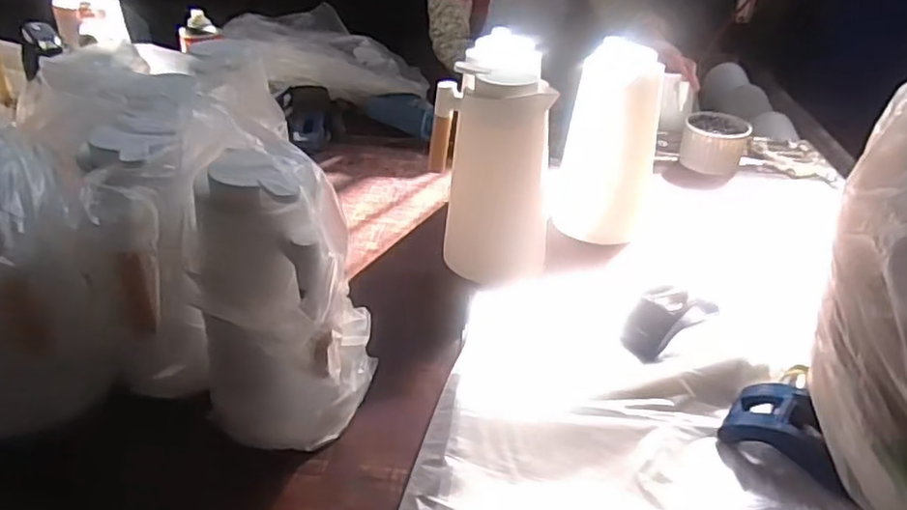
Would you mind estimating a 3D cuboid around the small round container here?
[{"bbox_3d":[0.446,-0.192,1.111,0.106,0.065,0.107,1,33,-1],"label":"small round container"}]

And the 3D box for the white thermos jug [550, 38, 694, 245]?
[{"bbox_3d":[0.210,-0.144,0.873,0.108,0.236,0.123,20,37,25],"label":"white thermos jug"}]

